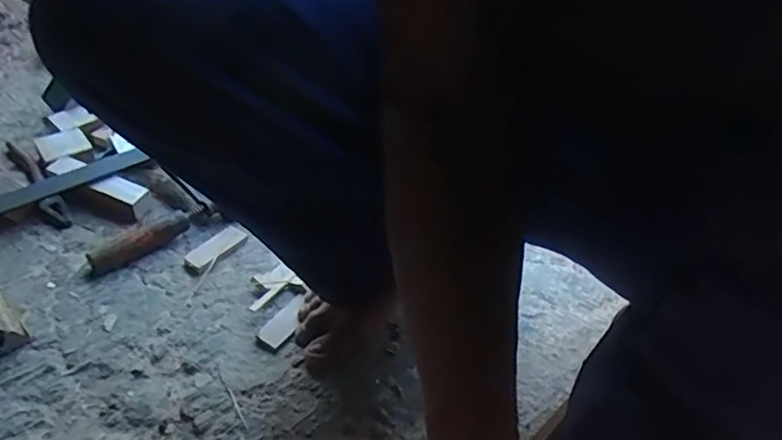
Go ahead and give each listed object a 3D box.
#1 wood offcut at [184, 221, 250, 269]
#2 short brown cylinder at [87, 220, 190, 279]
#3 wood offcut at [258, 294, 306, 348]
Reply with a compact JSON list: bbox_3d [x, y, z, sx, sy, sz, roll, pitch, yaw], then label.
[{"bbox_3d":[-0.206,0.029,0.759,0.027,0.007,0.080,37,48,14],"label":"wood offcut"},{"bbox_3d":[-0.291,0.028,0.743,0.114,0.028,0.025,-31,50,-32],"label":"short brown cylinder"},{"bbox_3d":[-0.110,0.105,0.676,0.027,0.008,0.068,20,44,20],"label":"wood offcut"}]

